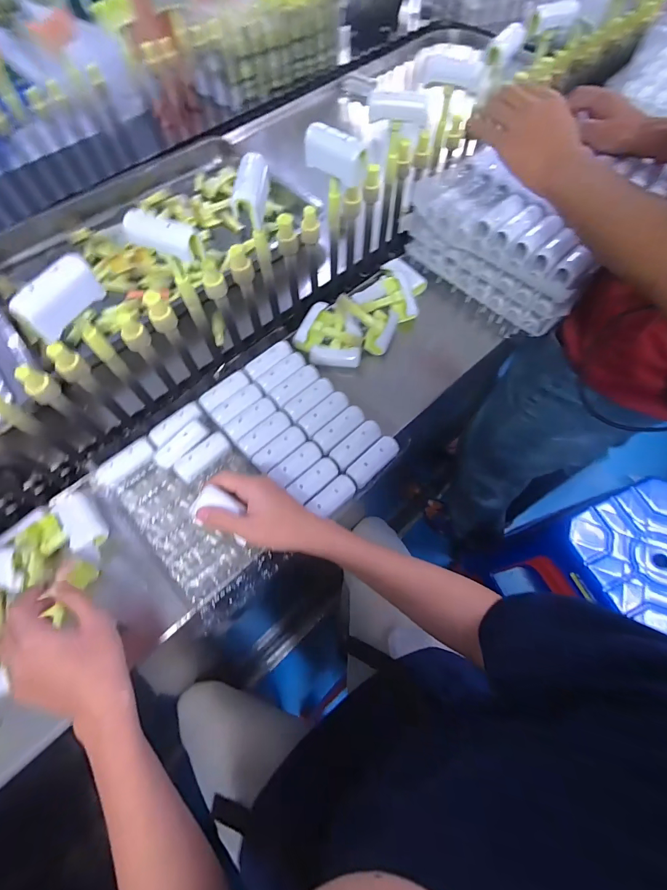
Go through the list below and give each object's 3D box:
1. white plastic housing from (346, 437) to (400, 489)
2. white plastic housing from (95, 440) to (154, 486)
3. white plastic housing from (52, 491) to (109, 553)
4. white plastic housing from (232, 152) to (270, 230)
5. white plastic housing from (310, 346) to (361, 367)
[{"bbox_3d":[0.053,0.021,0.508,0.076,0.017,0.027,-40,70,-17],"label":"white plastic housing"},{"bbox_3d":[-0.278,0.026,0.517,0.078,0.015,0.028,-34,68,-15],"label":"white plastic housing"},{"bbox_3d":[-0.326,0.093,0.496,0.041,0.017,0.077,-37,69,-16],"label":"white plastic housing"},{"bbox_3d":[-0.089,-0.281,0.427,0.029,0.031,0.092,1,64,1],"label":"white plastic housing"},{"bbox_3d":[0.003,-0.139,0.613,0.080,0.016,0.031,3,90,-1],"label":"white plastic housing"}]

